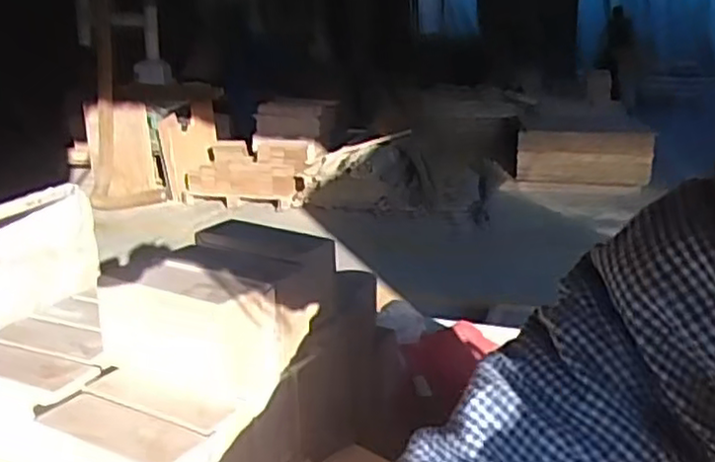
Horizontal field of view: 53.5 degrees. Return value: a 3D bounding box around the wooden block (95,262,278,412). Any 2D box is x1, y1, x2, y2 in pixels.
[{"bbox_3d":[-0.134,0.074,0.534,0.139,0.081,0.055,5,17,22],"label":"wooden block"}]

